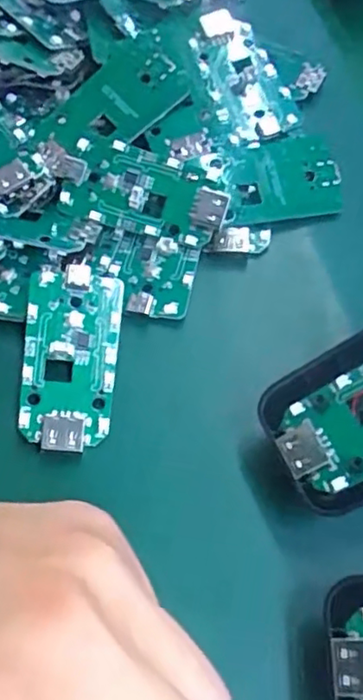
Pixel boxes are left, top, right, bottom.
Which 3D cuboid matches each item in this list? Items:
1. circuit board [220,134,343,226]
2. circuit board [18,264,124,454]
[{"bbox_3d":[0.038,-0.067,0.244,0.047,0.005,0.033,-8,85,-11],"label":"circuit board"},{"bbox_3d":[-0.038,0.002,0.210,0.031,0.013,0.063,4,60,-1],"label":"circuit board"}]

